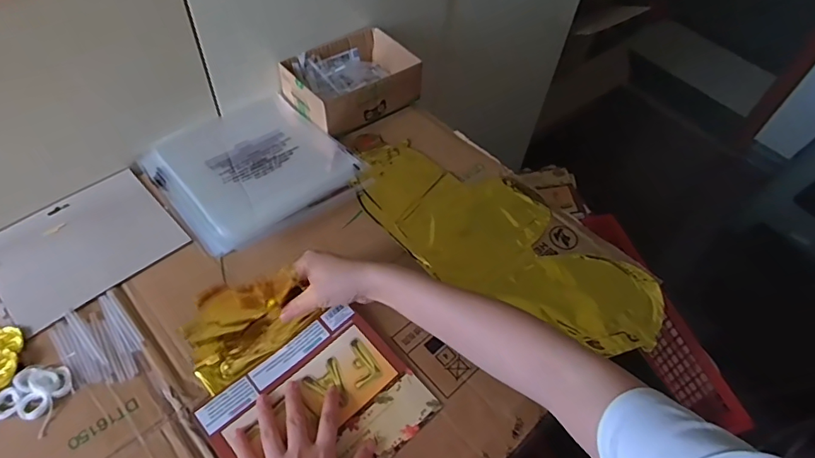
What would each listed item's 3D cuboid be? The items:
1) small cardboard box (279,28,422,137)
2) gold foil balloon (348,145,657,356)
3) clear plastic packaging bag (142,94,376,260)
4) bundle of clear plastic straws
[{"bbox_3d":[-0.084,-0.225,0.765,0.182,0.067,0.138,-32,62,-25],"label":"small cardboard box"},{"bbox_3d":[0.125,0.011,0.650,0.417,0.027,0.181,23,55,12],"label":"gold foil balloon"},{"bbox_3d":[-0.213,-0.088,0.684,0.232,0.022,0.232,-34,63,-26],"label":"clear plastic packaging bag"},{"bbox_3d":[-0.327,0.121,0.527,0.069,0.005,0.107,-36,64,-27],"label":"bundle of clear plastic straws"}]

